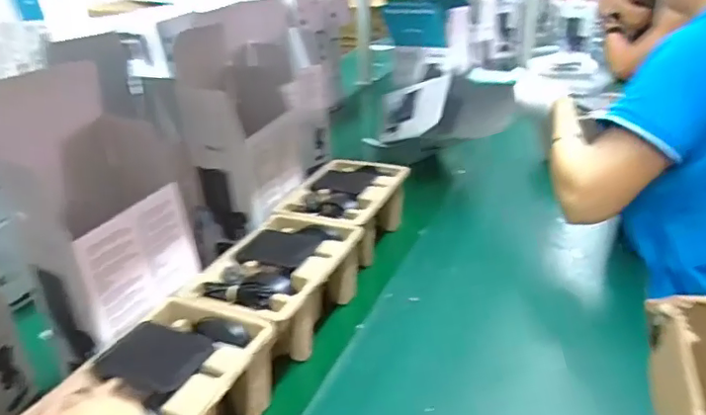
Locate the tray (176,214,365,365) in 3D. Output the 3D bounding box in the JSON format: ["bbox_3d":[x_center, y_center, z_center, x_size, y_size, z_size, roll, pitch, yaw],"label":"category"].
[{"bbox_3d":[-0.088,0.098,0.729,0.154,0.105,0.245,7,30,22],"label":"tray"}]

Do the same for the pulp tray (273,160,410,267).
[{"bbox_3d":[-0.010,0.007,0.915,0.149,0.104,0.228,7,30,23],"label":"pulp tray"}]

